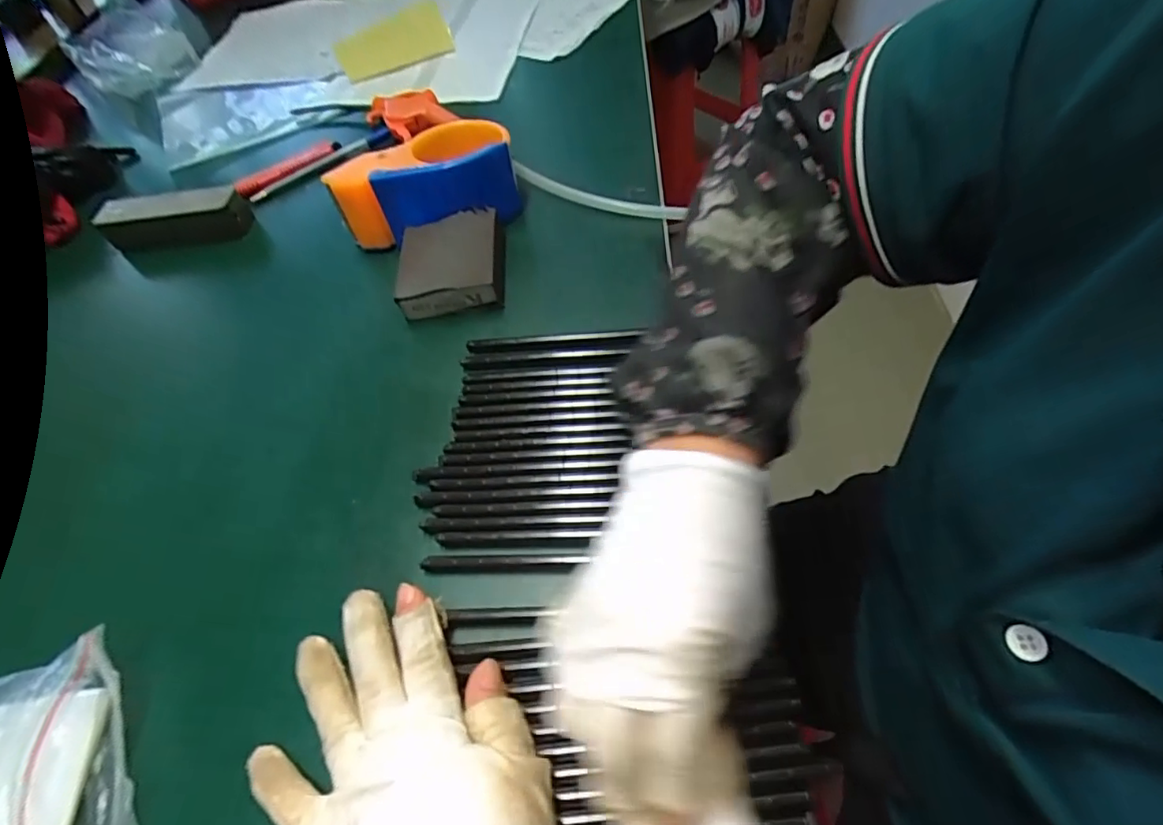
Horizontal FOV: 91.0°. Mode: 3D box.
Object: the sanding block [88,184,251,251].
[{"bbox_3d":[-0.350,-0.168,0.492,0.121,0.037,0.031,-7,54,4],"label":"sanding block"}]

